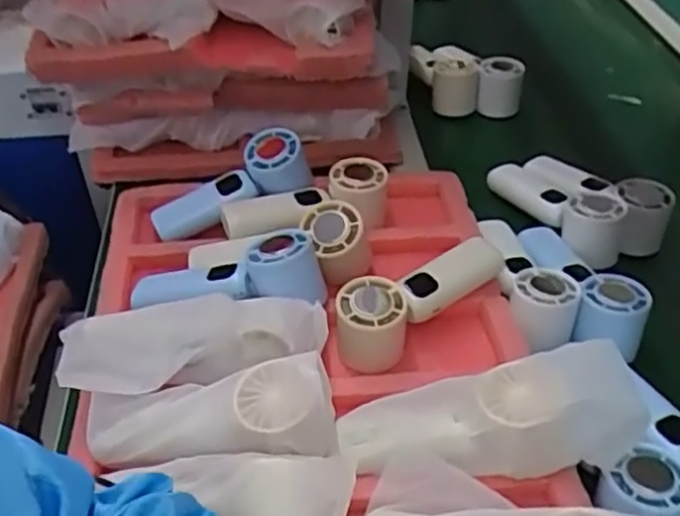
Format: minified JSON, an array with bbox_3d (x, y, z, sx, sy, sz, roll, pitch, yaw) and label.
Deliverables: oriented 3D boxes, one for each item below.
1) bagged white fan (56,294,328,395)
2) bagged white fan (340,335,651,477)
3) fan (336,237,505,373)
[{"bbox_3d":[-0.106,0.057,0.488,0.186,0.036,0.074,-6,42,-5],"label":"bagged white fan"},{"bbox_3d":[0.096,0.107,0.452,0.186,0.061,0.059,-13,39,16],"label":"bagged white fan"},{"bbox_3d":[0.066,0.035,0.564,0.154,0.075,0.048,-26,47,-26],"label":"fan"}]

